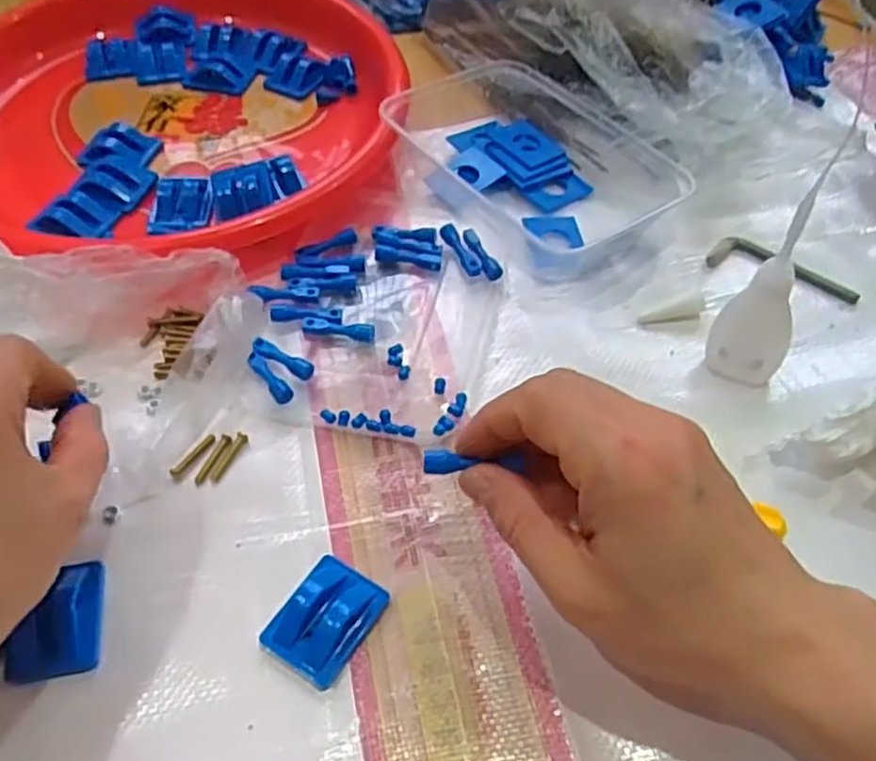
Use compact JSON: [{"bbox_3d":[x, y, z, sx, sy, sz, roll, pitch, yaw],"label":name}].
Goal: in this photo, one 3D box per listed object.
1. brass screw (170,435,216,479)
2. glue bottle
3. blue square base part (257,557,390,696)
[{"bbox_3d":[-0.113,0.035,0.350,0.004,0.005,0.026,29,58,19],"label":"brass screw"},{"bbox_3d":[0.156,-0.050,0.336,0.033,0.131,0.033,26,57,17],"label":"glue bottle"},{"bbox_3d":[-0.045,0.094,0.300,0.033,0.013,0.045,28,58,18],"label":"blue square base part"}]

